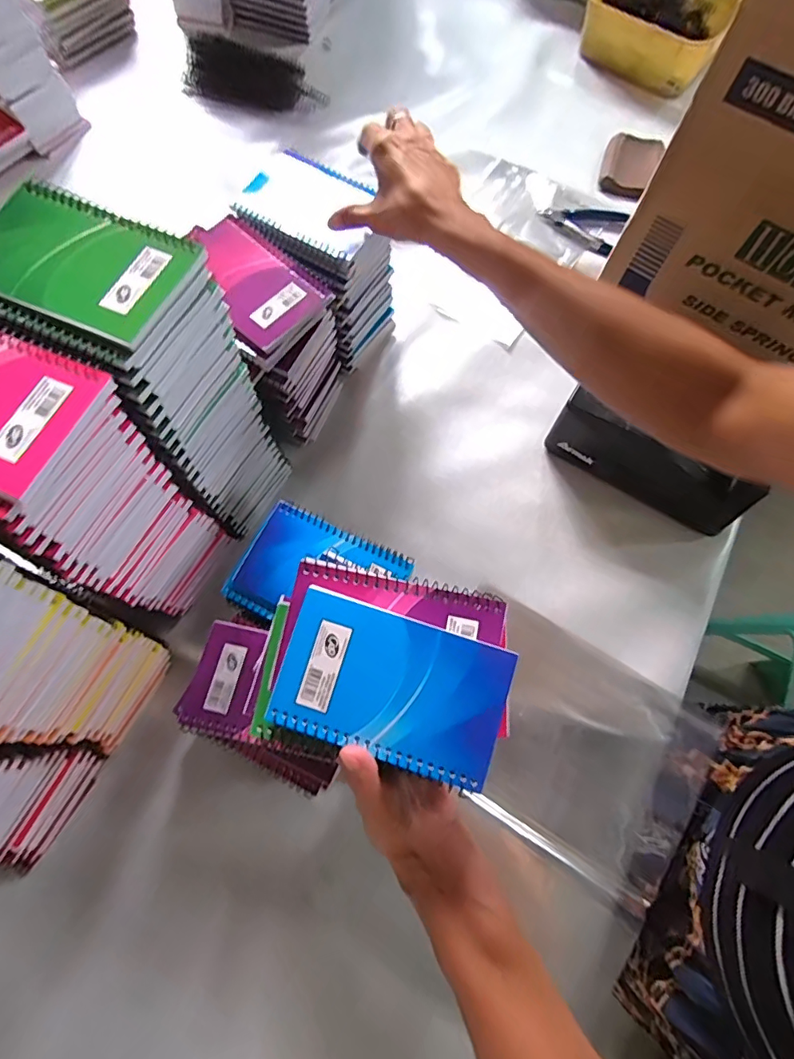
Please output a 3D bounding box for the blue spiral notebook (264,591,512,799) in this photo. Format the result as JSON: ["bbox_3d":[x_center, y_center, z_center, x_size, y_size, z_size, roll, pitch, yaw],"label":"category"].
[{"bbox_3d":[-0.003,0.092,0.295,0.131,0.014,0.081,18,73,6],"label":"blue spiral notebook"}]

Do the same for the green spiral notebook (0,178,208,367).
[{"bbox_3d":[-0.198,-0.160,0.305,0.131,0.009,0.093,24,73,8],"label":"green spiral notebook"}]

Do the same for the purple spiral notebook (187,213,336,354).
[{"bbox_3d":[-0.139,-0.225,0.448,0.150,0.018,0.079,41,76,12],"label":"purple spiral notebook"}]

